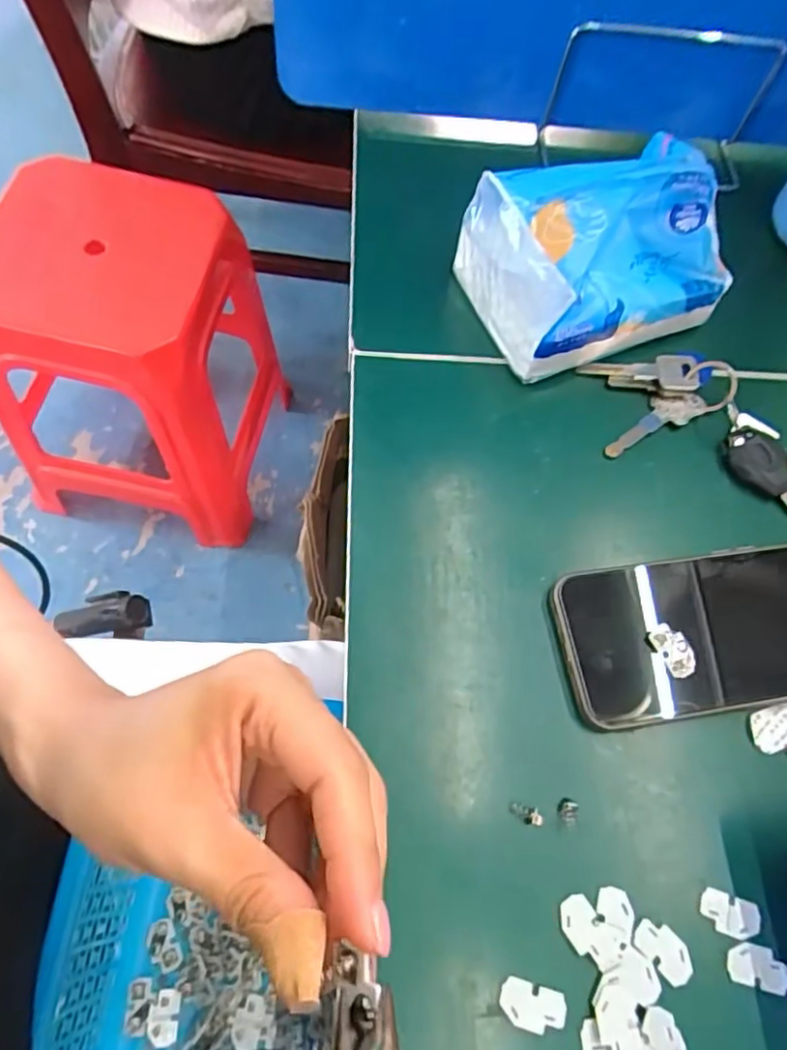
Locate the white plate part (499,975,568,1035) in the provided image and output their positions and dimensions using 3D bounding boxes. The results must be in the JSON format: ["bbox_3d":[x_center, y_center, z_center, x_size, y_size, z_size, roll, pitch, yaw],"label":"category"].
[{"bbox_3d":[0.057,0.196,0.264,0.027,0.004,0.016,18,65,2],"label":"white plate part"}]

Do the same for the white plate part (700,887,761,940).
[{"bbox_3d":[0.148,0.171,0.287,0.026,0.004,0.016,18,65,2],"label":"white plate part"}]

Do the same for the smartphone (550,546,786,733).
[{"bbox_3d":[0.165,0.052,0.332,0.159,0.010,0.080,-7,67,-9],"label":"smartphone"}]

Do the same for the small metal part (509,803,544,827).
[{"bbox_3d":[0.060,0.130,0.294,0.015,0.004,0.008,14,65,0],"label":"small metal part"}]

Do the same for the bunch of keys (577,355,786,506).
[{"bbox_3d":[0.184,-0.058,0.380,0.150,0.014,0.081,23,66,4],"label":"bunch of keys"}]

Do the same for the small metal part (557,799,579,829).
[{"bbox_3d":[0.079,0.130,0.297,0.009,0.004,0.012,21,66,3],"label":"small metal part"}]

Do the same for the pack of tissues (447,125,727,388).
[{"bbox_3d":[0.117,-0.160,0.379,0.134,0.090,0.098,-20,70,-14],"label":"pack of tissues"}]

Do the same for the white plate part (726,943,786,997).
[{"bbox_3d":[0.157,0.190,0.281,0.027,0.004,0.016,16,65,1],"label":"white plate part"}]

